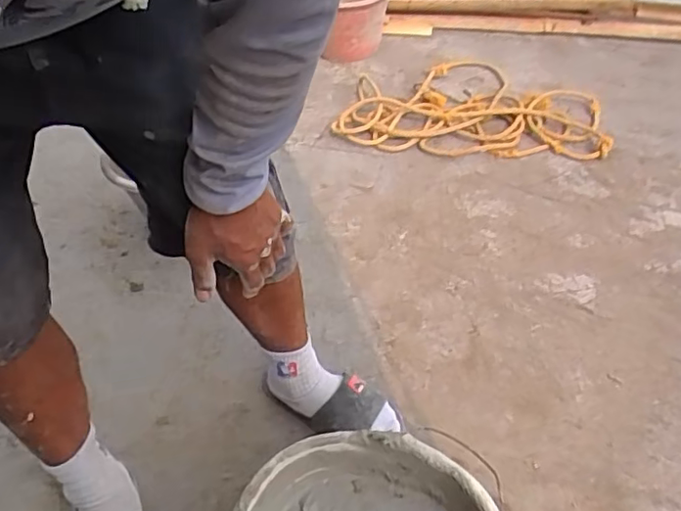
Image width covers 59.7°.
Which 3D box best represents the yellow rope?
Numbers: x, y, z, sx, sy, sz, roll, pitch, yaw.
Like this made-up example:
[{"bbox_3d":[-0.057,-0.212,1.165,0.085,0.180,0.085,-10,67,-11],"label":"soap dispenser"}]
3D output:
[{"bbox_3d":[0.342,-0.409,1.557,0.652,0.039,0.464,6,46,12],"label":"yellow rope"}]

